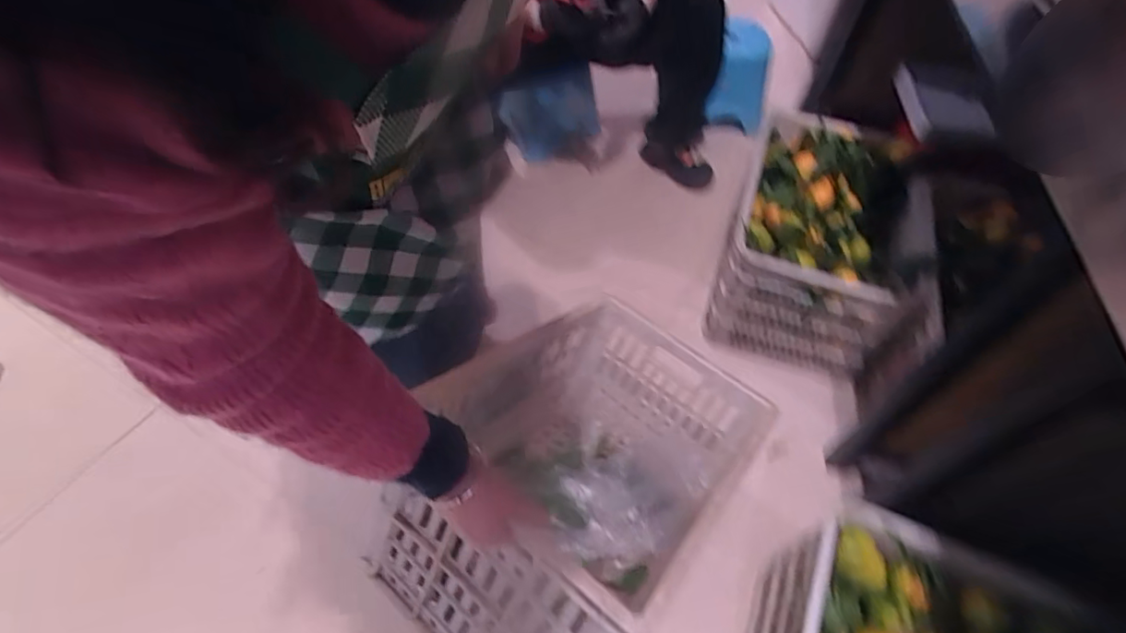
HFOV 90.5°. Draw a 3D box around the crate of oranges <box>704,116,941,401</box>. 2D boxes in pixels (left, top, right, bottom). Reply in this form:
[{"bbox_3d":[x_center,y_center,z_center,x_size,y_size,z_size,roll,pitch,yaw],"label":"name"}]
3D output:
[{"bbox_3d":[0.570,-0.152,1.259,0.381,0.304,0.551,19,55,12],"label":"crate of oranges"}]

